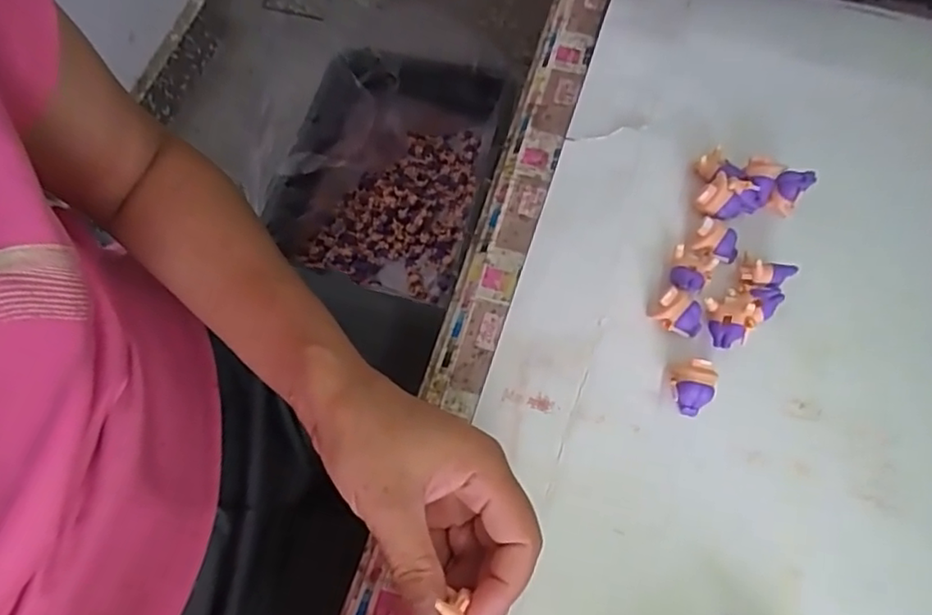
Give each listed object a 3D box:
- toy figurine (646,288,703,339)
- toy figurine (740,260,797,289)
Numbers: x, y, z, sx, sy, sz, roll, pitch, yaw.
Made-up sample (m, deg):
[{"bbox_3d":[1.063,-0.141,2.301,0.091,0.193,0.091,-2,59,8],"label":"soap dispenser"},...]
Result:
[{"bbox_3d":[0.125,0.003,0.365,0.028,0.013,0.021,39,72,17],"label":"toy figurine"},{"bbox_3d":[0.182,-0.019,0.374,0.030,0.013,0.017,6,66,4],"label":"toy figurine"}]

